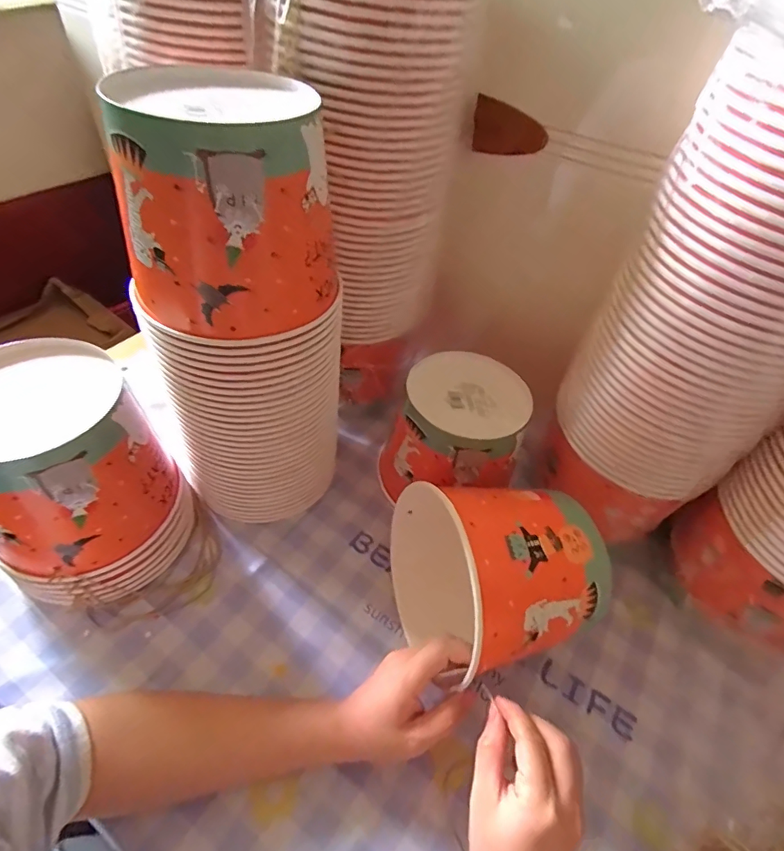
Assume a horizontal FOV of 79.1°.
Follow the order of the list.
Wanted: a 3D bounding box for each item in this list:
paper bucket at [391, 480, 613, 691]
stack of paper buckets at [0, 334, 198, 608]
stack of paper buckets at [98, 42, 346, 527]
[{"bbox_3d":[0.082,0.129,0.425,0.142,0.157,0.142,10,63,-21],"label":"paper bucket"},{"bbox_3d":[-0.275,0.048,0.418,0.143,0.196,0.145,-24,55,-26],"label":"stack of paper buckets"},{"bbox_3d":[-0.122,-0.082,0.430,0.147,0.371,0.177,1,48,-6],"label":"stack of paper buckets"}]

